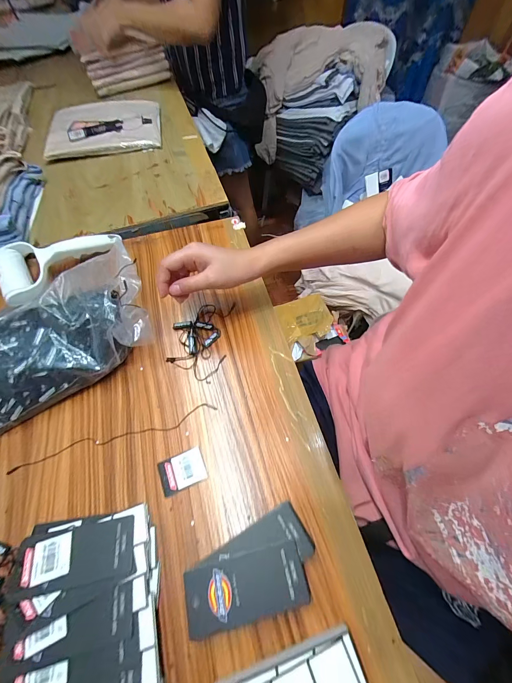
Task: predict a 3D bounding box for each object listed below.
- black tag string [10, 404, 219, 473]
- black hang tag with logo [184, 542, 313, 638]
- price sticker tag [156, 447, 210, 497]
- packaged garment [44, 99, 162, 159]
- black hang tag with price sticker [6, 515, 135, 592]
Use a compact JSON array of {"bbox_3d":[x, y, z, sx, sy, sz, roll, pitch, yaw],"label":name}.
[{"bbox_3d":[-0.169,0.115,0.344,0.244,0.004,0.020,-15,62,-7],"label":"black tag string"},{"bbox_3d":[-0.009,0.223,0.259,0.107,0.004,0.049,-13,60,-5],"label":"black hang tag with logo"},{"bbox_3d":[-0.084,0.147,0.325,0.050,0.004,0.036,-21,63,-9],"label":"price sticker tag"},{"bbox_3d":[-0.351,-0.513,0.667,0.241,0.035,0.217,-11,62,-4],"label":"packaged garment"},{"bbox_3d":[-0.179,0.210,0.280,0.111,0.006,0.049,-7,50,-8],"label":"black hang tag with price sticker"}]

